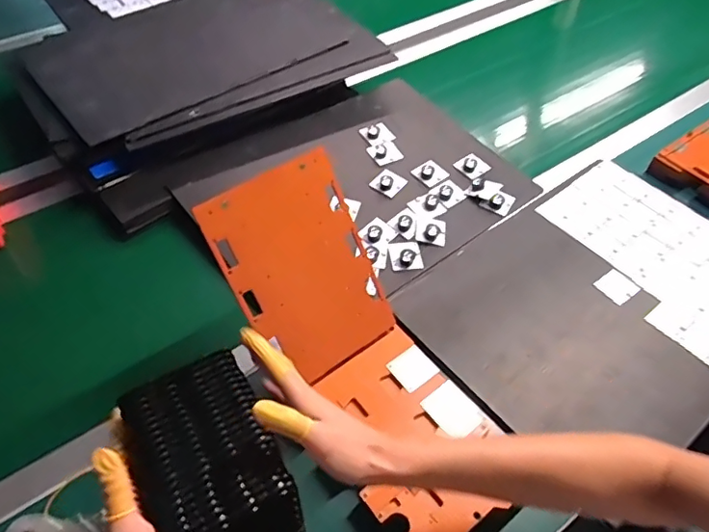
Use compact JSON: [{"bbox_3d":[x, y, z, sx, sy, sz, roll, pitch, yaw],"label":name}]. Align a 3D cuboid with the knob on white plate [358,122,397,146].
[{"bbox_3d":[0.041,-0.232,0.938,0.047,0.014,0.053,-23,55,-17],"label":"knob on white plate"}]

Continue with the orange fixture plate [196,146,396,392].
[{"bbox_3d":[-0.055,0.006,0.611,0.158,0.231,0.011,-31,16,-25],"label":"orange fixture plate"}]

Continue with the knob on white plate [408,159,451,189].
[{"bbox_3d":[0.126,-0.158,0.892,0.046,0.023,0.048,-33,59,-23],"label":"knob on white plate"}]

